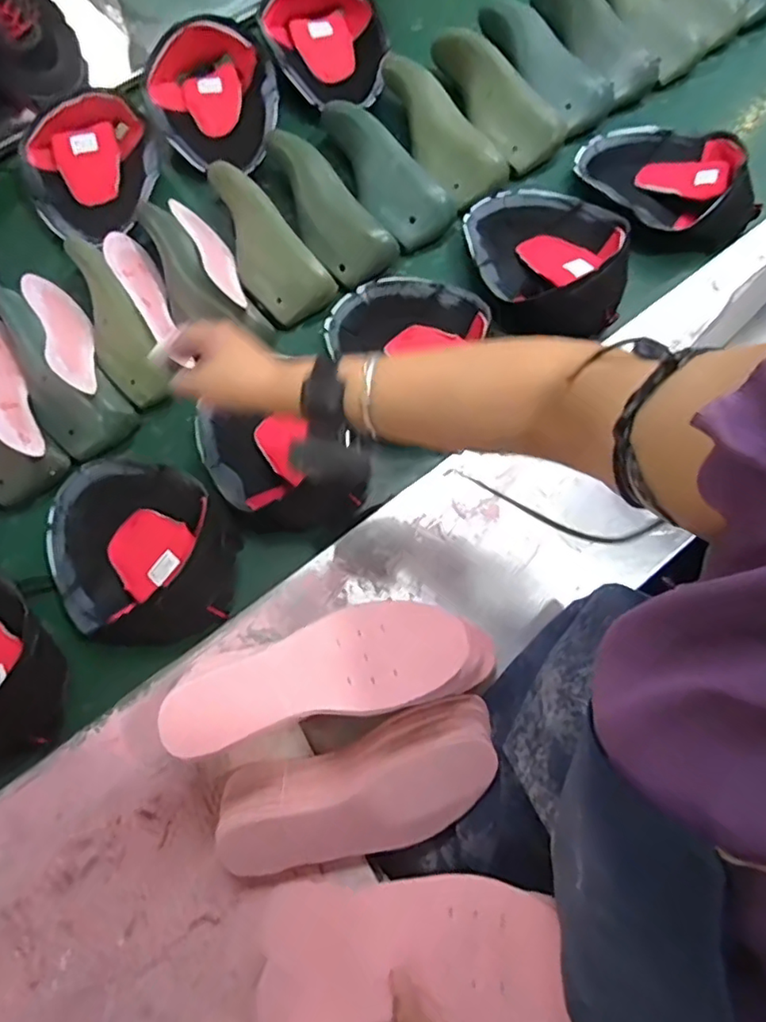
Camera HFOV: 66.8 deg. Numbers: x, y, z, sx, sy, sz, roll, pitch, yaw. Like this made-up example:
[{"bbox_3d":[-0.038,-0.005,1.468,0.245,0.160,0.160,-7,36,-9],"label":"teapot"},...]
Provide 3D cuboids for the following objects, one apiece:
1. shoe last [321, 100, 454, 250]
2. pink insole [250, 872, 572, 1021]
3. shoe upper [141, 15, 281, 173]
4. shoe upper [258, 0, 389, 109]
[{"bbox_3d":[-0.006,-0.459,0.776,0.079,0.074,0.228,-34,76,-16],"label":"shoe last"},{"bbox_3d":[0.014,0.329,0.420,0.222,0.018,0.107,-13,51,15],"label":"pink insole"},{"bbox_3d":[-0.247,-0.598,0.822,0.174,0.091,0.234,-19,72,-12],"label":"shoe upper"},{"bbox_3d":[-0.079,-0.687,0.851,0.183,0.084,0.196,-10,70,-9],"label":"shoe upper"}]

